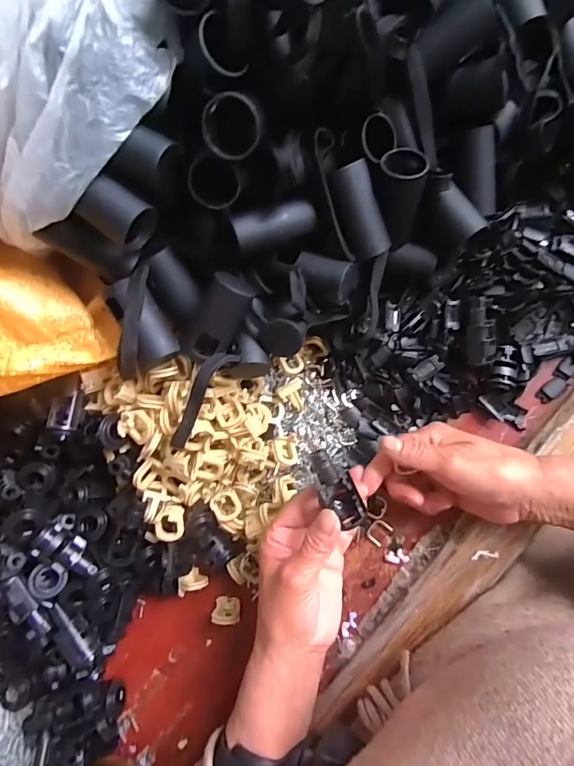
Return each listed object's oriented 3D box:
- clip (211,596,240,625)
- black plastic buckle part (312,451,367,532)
[{"bbox_3d":[-0.051,0.195,0.345,0.023,0.015,0.015,4,85,9],"label":"clip"},{"bbox_3d":[0.034,0.070,0.271,0.023,0.012,0.057,-29,102,2],"label":"black plastic buckle part"}]

